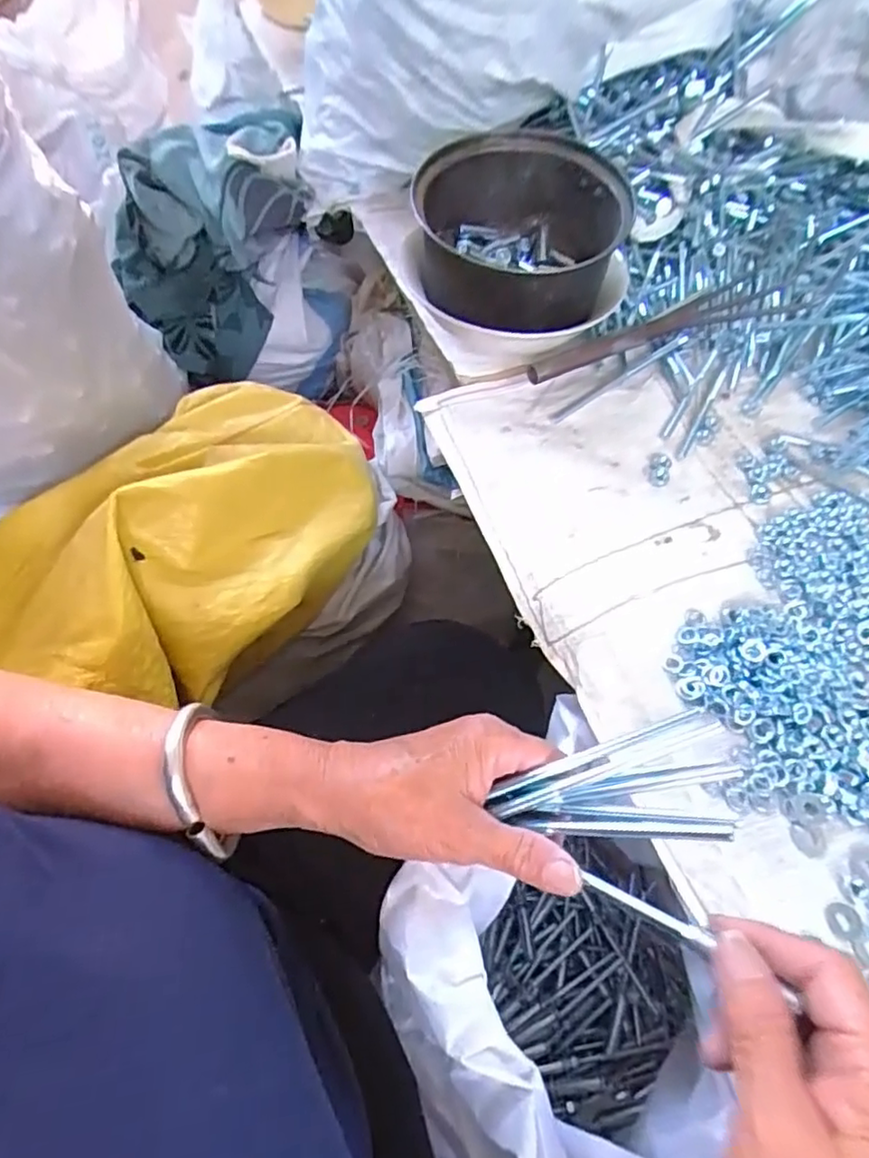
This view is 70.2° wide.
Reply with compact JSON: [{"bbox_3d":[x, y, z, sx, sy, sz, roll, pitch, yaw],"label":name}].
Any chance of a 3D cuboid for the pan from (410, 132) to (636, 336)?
[{"bbox_3d":[0.070,-0.280,0.509,0.161,0.090,0.154,-1,60,2],"label":"pan"}]

